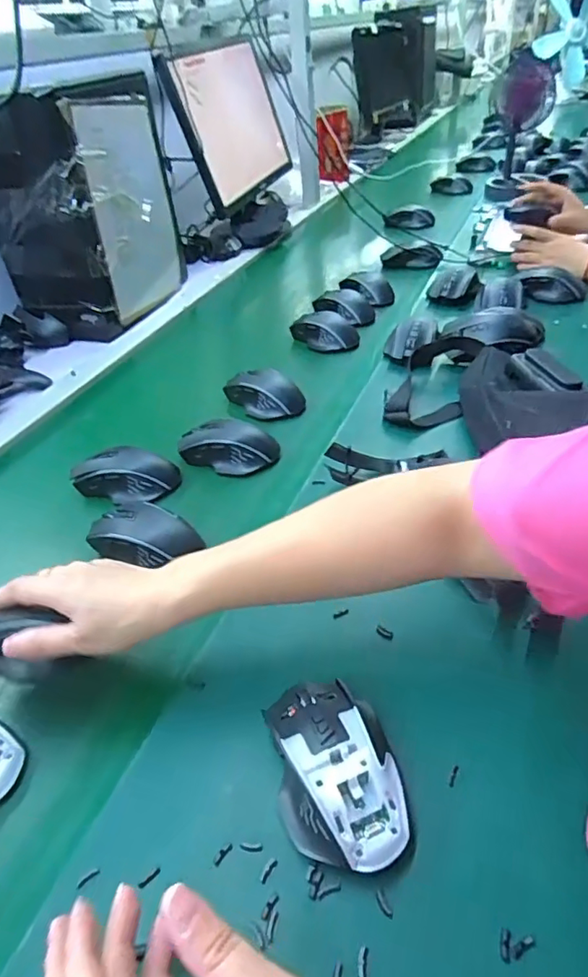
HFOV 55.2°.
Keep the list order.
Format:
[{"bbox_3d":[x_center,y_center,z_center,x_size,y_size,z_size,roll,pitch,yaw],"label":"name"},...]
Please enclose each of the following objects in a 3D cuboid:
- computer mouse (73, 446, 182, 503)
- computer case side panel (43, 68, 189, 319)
[{"bbox_3d":[-0.188,-0.010,0.616,0.112,0.048,0.054,2,40,9],"label":"computer mouse"},{"bbox_3d":[-0.268,-0.478,0.951,0.029,0.340,0.255,7,41,15],"label":"computer case side panel"}]

